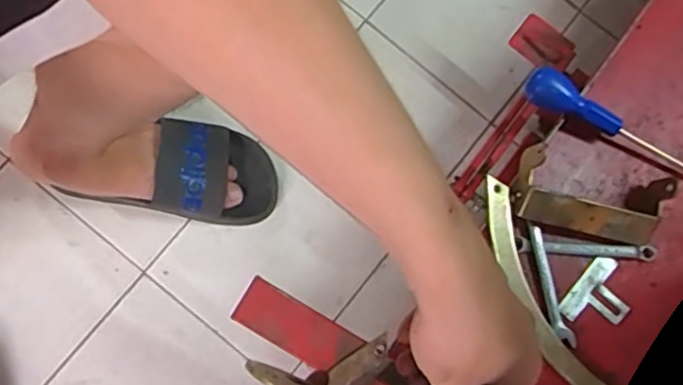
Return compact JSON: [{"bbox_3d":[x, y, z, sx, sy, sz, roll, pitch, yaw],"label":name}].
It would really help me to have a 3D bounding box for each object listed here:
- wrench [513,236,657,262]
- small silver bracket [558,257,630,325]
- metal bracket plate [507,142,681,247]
[{"bbox_3d":[0.222,0.051,0.578,0.121,0.014,0.013,5,77,0],"label":"wrench"},{"bbox_3d":[0.231,0.094,0.569,0.049,0.005,0.066,40,79,8],"label":"small silver bracket"},{"bbox_3d":[0.220,0.004,0.568,0.136,0.041,0.067,14,79,-3],"label":"metal bracket plate"}]

